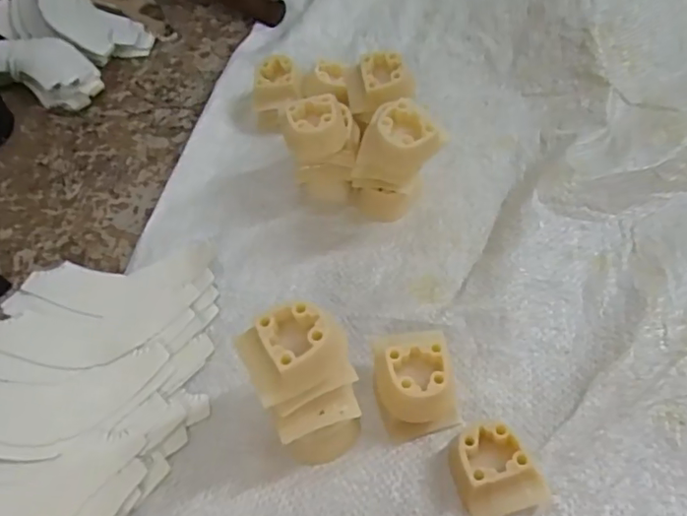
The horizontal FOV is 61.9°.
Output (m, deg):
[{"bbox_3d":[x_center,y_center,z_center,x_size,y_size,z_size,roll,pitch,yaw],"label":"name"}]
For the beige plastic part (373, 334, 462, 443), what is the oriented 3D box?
[{"bbox_3d":[0.036,0.060,0.296,0.040,0.029,0.058,-10,55,-3],"label":"beige plastic part"}]

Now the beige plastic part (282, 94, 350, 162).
[{"bbox_3d":[-0.017,-0.082,0.358,0.039,0.026,0.034,-9,55,-2],"label":"beige plastic part"}]

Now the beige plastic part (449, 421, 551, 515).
[{"bbox_3d":[0.073,0.099,0.273,0.039,0.019,0.043,-15,55,-6],"label":"beige plastic part"}]

